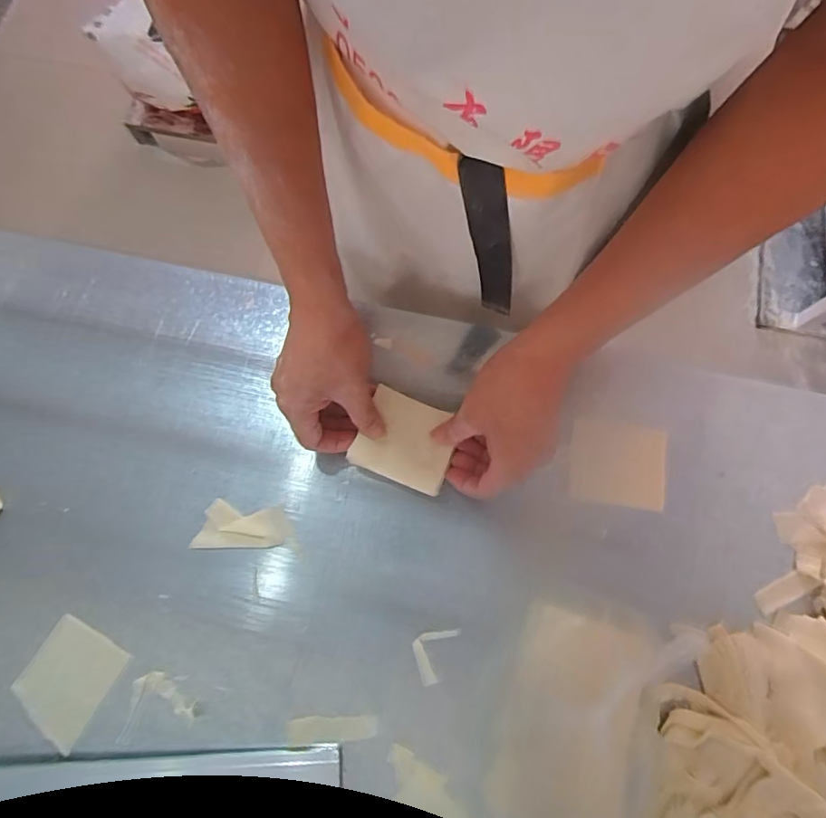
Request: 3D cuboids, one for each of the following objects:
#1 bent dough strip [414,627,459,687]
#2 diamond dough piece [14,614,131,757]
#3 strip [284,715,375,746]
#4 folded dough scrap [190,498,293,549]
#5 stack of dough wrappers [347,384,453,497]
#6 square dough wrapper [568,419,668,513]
[{"bbox_3d":[0.015,0.210,0.441,0.031,0.010,0.052,24,76,8],"label":"bent dough strip"},{"bbox_3d":[-0.300,0.234,0.443,0.076,0.004,0.084,29,76,9],"label":"diamond dough piece"},{"bbox_3d":[-0.070,0.270,0.430,0.075,0.004,0.020,-5,74,-1],"label":"strip"},{"bbox_3d":[-0.157,0.108,0.472,0.088,0.004,0.042,1,74,1],"label":"folded dough scrap"},{"bbox_3d":[-0.006,0.029,0.476,0.086,0.014,0.077,21,75,7],"label":"stack of dough wrappers"},{"bbox_3d":[0.192,0.051,0.480,0.084,0.008,0.075,9,74,4],"label":"square dough wrapper"}]

